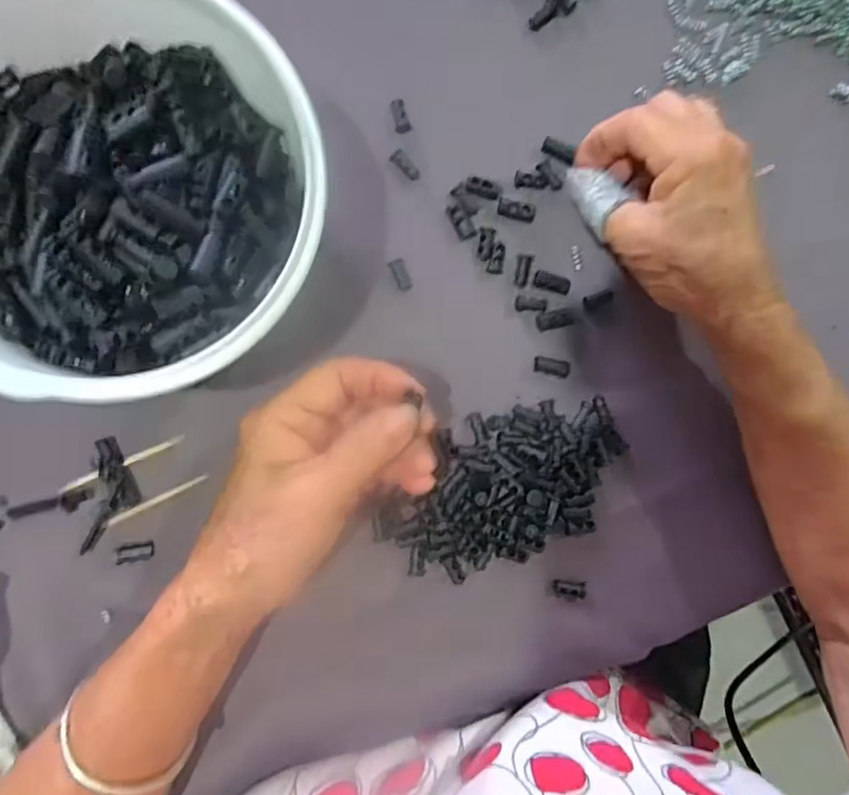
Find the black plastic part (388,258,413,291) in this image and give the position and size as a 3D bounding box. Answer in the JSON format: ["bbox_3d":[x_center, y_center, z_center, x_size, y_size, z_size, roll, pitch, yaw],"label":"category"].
[{"bbox_3d":[-0.012,-0.064,0.301,0.009,0.007,0.016,-24,95,-7],"label":"black plastic part"}]

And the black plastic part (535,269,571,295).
[{"bbox_3d":[0.069,-0.062,0.310,0.020,0.004,0.009,15,90,-8],"label":"black plastic part"}]

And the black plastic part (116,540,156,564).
[{"bbox_3d":[-0.141,0.076,0.283,0.016,0.004,0.009,-6,93,-8],"label":"black plastic part"}]

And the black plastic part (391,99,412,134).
[{"bbox_3d":[-0.012,-0.145,0.296,0.008,0.004,0.017,-10,93,-7],"label":"black plastic part"}]

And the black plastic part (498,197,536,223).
[{"bbox_3d":[0.049,-0.099,0.304,0.020,0.004,0.010,10,90,-8],"label":"black plastic part"}]

